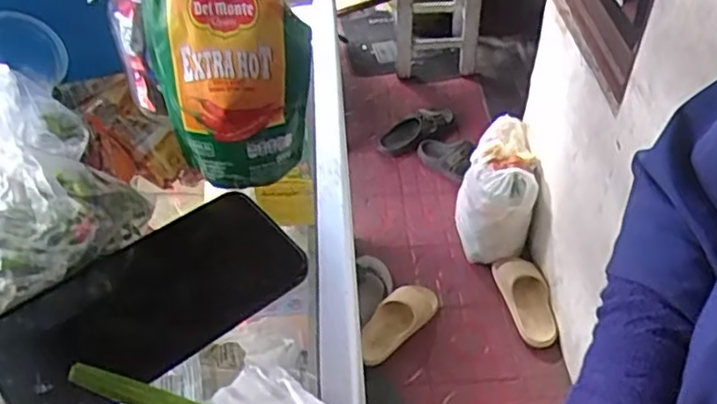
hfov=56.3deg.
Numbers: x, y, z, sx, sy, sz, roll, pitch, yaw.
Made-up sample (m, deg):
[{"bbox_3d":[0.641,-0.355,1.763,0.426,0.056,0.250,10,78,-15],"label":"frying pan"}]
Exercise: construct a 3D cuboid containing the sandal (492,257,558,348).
[{"bbox_3d":[0.401,0.232,1.599,0.102,0.083,0.242,-12,46,-11],"label":"sandal"}]

